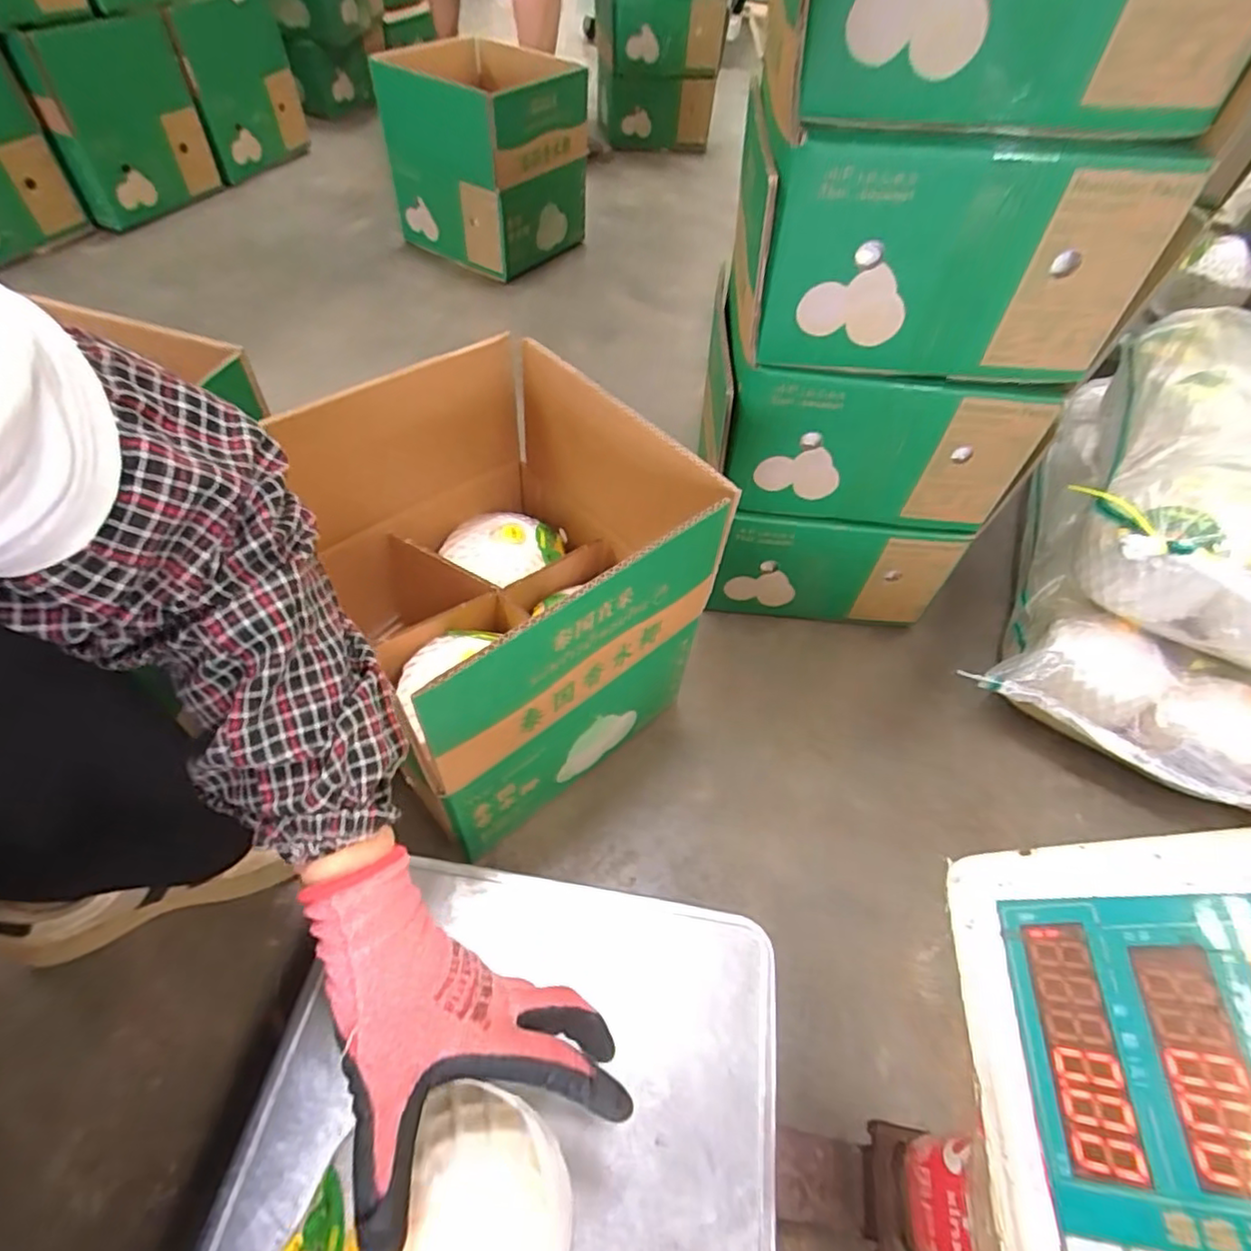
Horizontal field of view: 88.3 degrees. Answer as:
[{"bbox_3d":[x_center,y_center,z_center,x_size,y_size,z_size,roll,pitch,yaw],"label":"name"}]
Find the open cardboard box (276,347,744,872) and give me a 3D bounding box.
[{"bbox_3d":[-0.115,-0.024,0.594,0.274,0.303,0.288,-32,61,-25],"label":"open cardboard box"}]

